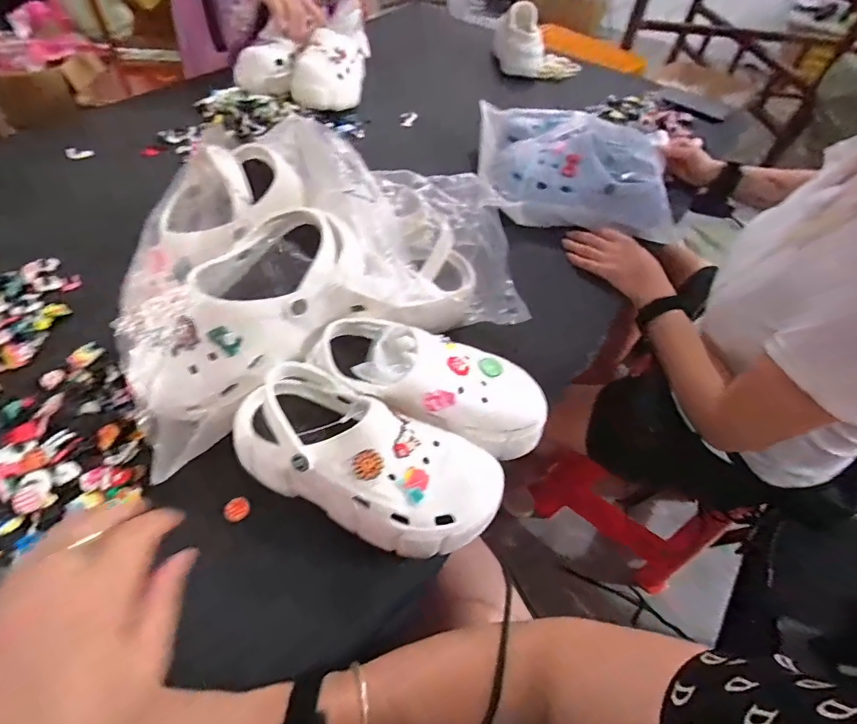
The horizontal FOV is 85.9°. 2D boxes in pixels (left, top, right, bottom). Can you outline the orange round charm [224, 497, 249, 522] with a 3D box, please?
[{"bbox_3d":[-0.182,0.141,0.439,0.022,0.008,0.023,3,52,-3],"label":"orange round charm"}]

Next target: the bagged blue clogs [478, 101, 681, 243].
[{"bbox_3d":[0.243,-0.342,0.776,0.295,0.106,0.263,4,52,-3],"label":"bagged blue clogs"}]

